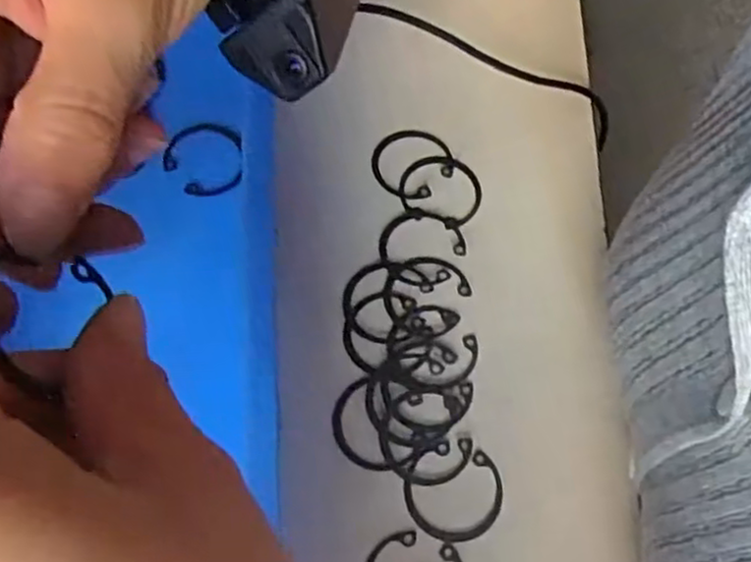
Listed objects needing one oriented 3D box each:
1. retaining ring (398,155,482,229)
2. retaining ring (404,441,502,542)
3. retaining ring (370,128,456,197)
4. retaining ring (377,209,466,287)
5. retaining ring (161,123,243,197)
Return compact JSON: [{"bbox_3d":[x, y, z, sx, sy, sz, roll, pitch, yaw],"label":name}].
[{"bbox_3d":[0.029,-0.042,0.321,0.036,0.004,0.035,1,66,-2],"label":"retaining ring"},{"bbox_3d":[0.028,0.077,0.267,0.035,0.004,0.034,1,66,-2],"label":"retaining ring"},{"bbox_3d":[0.017,-0.052,0.328,0.036,0.004,0.036,0,62,-1],"label":"retaining ring"},{"bbox_3d":[0.019,-0.016,0.309,0.034,0.004,0.036,1,66,-2],"label":"retaining ring"},{"bbox_3d":[-0.075,-0.053,0.319,0.034,0.006,0.037,1,65,-2],"label":"retaining ring"}]

